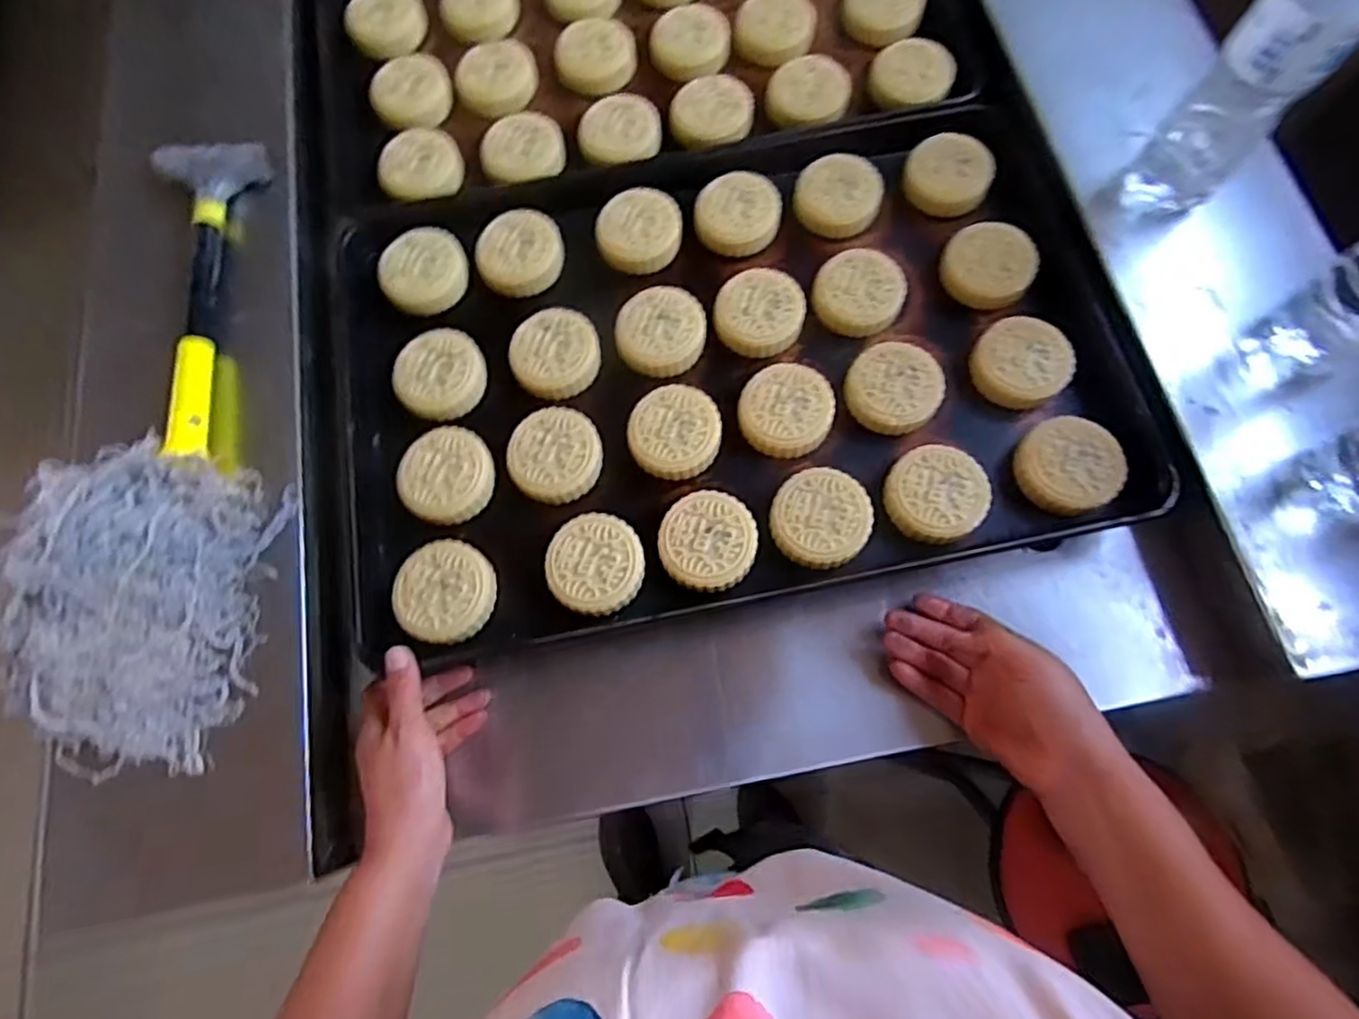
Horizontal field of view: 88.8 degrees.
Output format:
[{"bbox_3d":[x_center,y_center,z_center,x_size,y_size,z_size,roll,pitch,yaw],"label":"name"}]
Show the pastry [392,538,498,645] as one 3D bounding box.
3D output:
[{"bbox_3d":[-0.171,0.062,0.511,0.068,0.031,0.073,0,79,2],"label":"pastry"}]

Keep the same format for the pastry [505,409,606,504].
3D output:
[{"bbox_3d":[-0.097,-0.042,0.543,0.070,0.027,0.074,0,79,2],"label":"pastry"}]

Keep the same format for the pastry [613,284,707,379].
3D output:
[{"bbox_3d":[-0.015,-0.146,0.572,0.071,0.021,0.074,1,79,2],"label":"pastry"}]

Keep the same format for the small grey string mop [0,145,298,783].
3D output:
[{"bbox_3d":[-0.378,-0.076,0.515,0.137,0.075,0.504,-7,79,0],"label":"small grey string mop"}]

